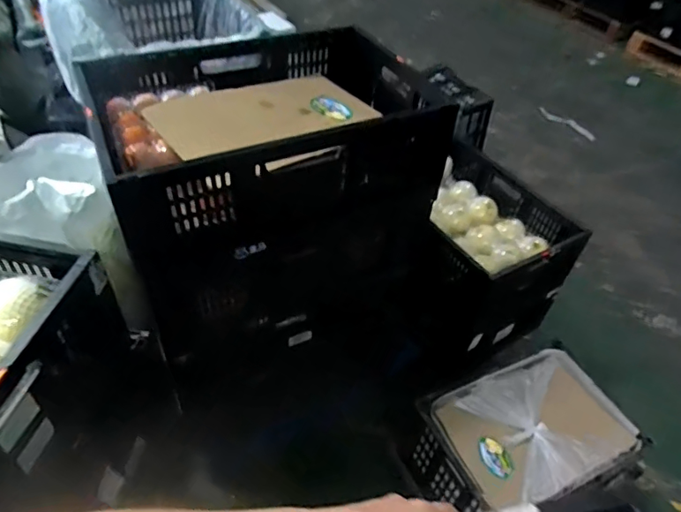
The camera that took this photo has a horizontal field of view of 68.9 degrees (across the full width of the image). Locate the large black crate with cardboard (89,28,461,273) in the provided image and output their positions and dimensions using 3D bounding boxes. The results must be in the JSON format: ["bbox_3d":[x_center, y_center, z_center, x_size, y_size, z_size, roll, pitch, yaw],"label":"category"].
[{"bbox_3d":[-0.164,-0.233,1.043,0.597,0.305,0.466,-16,50,-22],"label":"large black crate with cardboard"}]

